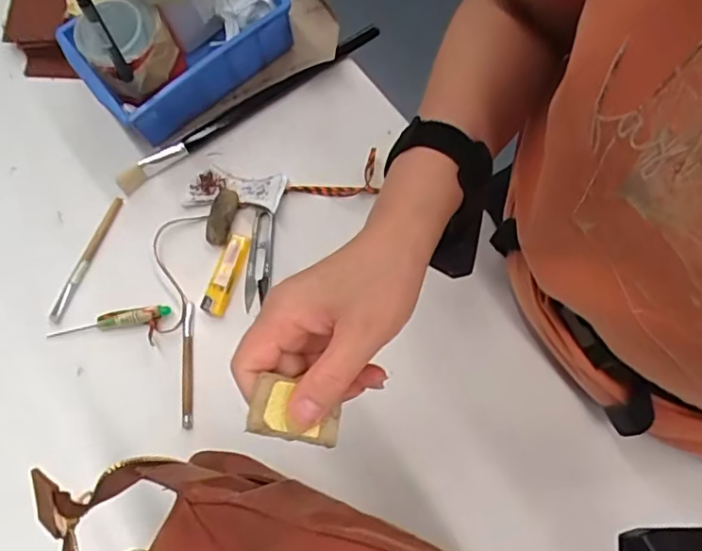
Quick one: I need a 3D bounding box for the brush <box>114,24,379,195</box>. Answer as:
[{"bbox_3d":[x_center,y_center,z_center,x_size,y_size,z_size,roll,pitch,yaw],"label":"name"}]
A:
[{"bbox_3d":[-0.099,-0.172,0.561,0.302,0.012,0.022,-33,75,-5],"label":"brush"}]

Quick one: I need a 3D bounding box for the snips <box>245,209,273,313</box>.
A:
[{"bbox_3d":[-0.086,-0.015,0.525,0.023,0.008,0.092,0,75,4],"label":"snips"}]

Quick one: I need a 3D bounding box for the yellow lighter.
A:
[{"bbox_3d":[-0.116,-0.001,0.520,0.024,0.016,0.076,17,76,9],"label":"yellow lighter"}]

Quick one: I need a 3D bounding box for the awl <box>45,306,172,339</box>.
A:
[{"bbox_3d":[-0.224,0.042,0.517,0.116,0.009,0.017,-11,74,1],"label":"awl"}]

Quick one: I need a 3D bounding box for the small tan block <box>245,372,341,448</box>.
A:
[{"bbox_3d":[-0.028,0.070,0.288,0.046,0.005,0.028,15,81,-14],"label":"small tan block"}]

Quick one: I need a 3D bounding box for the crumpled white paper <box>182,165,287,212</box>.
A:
[{"bbox_3d":[-0.111,-0.084,0.540,0.094,0.012,0.039,8,80,3],"label":"crumpled white paper"}]

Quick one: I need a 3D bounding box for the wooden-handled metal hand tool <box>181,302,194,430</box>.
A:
[{"bbox_3d":[-0.147,0.079,0.503,0.010,0.006,0.110,-4,74,3],"label":"wooden-handled metal hand tool"}]

